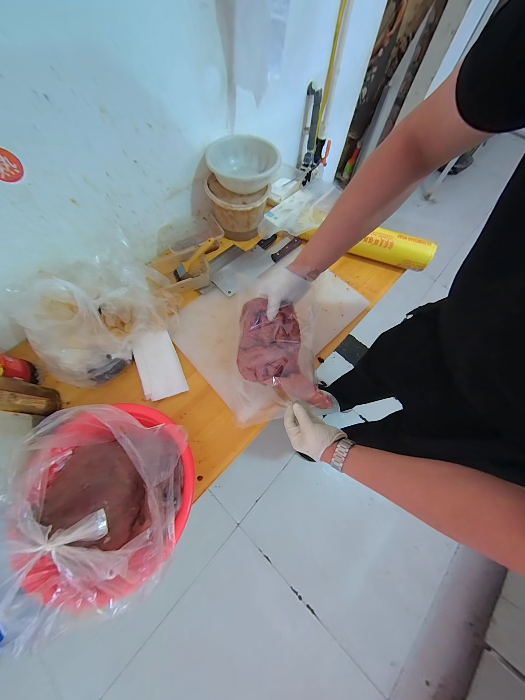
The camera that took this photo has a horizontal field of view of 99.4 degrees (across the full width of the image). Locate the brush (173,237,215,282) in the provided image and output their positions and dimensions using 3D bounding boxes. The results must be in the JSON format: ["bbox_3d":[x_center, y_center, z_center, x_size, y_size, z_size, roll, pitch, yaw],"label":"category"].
[{"bbox_3d":[-0.193,-0.256,0.630,0.155,0.021,0.044,-37,69,15],"label":"brush"}]

